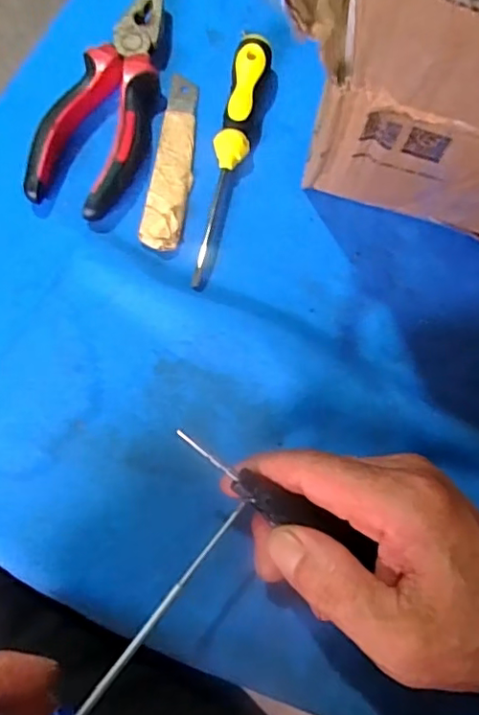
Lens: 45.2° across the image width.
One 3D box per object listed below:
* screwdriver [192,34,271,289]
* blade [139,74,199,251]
[{"bbox_3d":[-0.007,-0.114,0.329,0.019,0.022,0.156,13,74,2],"label":"screwdriver"},{"bbox_3d":[-0.038,-0.117,0.336,0.023,0.006,0.116,7,74,0],"label":"blade"}]

